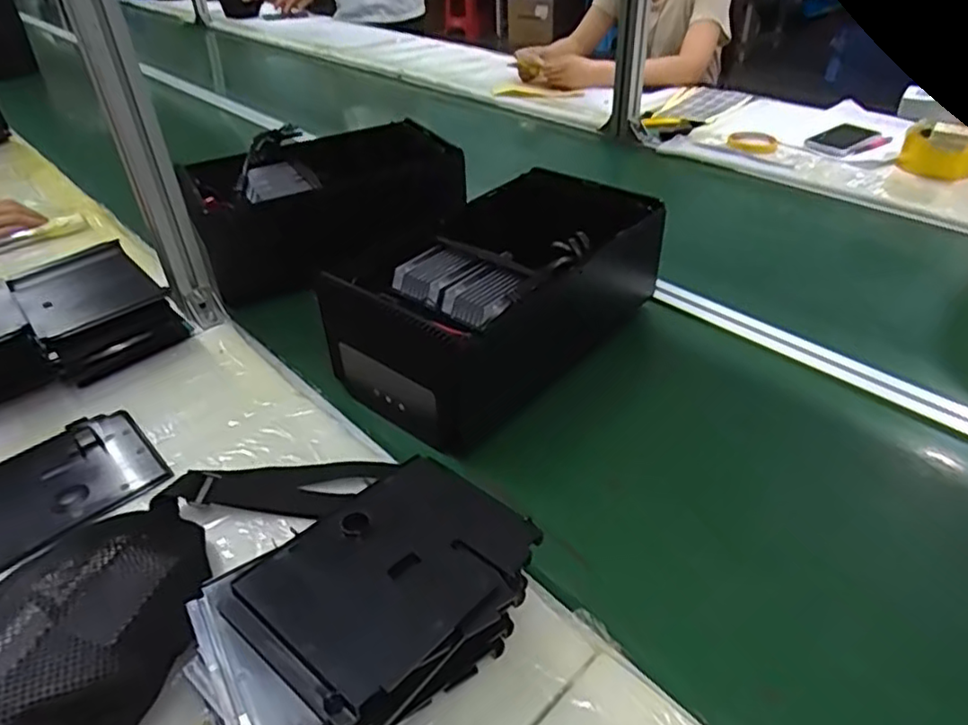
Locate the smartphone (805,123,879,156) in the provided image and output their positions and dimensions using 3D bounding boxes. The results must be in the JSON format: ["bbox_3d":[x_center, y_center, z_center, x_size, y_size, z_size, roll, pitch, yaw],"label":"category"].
[{"bbox_3d":[0.662,-0.410,1.198,0.166,0.011,0.090,-26,45,-28],"label":"smartphone"}]

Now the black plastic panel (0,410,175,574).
[{"bbox_3d":[-0.386,0.108,0.596,0.157,0.008,0.141,-29,46,-31],"label":"black plastic panel"}]

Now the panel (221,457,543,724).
[{"bbox_3d":[-0.061,0.133,0.423,0.124,0.016,0.169,27,46,33],"label":"panel"}]

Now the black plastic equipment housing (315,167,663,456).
[{"bbox_3d":[0.016,-0.082,0.713,0.196,0.134,0.349,29,48,32],"label":"black plastic equipment housing"}]

